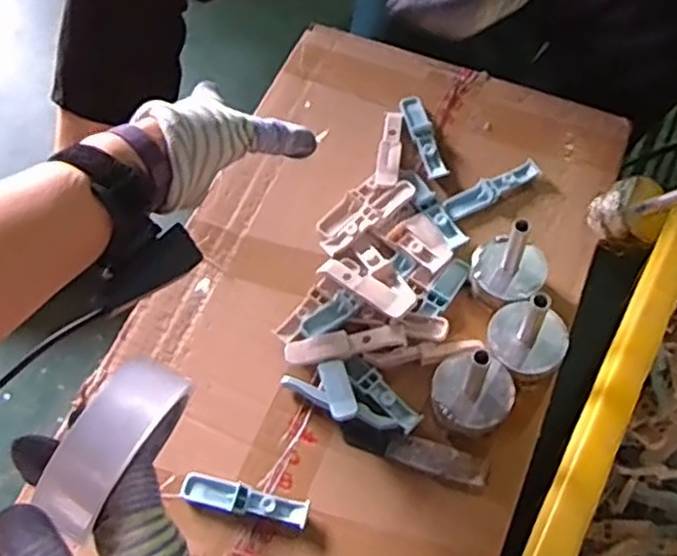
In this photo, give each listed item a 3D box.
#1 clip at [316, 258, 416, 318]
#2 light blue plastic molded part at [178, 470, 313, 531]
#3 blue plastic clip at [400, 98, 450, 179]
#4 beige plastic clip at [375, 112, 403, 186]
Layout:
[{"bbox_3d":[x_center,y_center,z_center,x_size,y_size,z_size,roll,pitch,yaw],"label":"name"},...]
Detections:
[{"bbox_3d":[0.026,0.004,0.591,0.093,0.014,0.035,27,66,36],"label":"clip"},{"bbox_3d":[-0.071,0.168,0.534,0.098,0.010,0.023,12,65,6],"label":"light blue plastic molded part"},{"bbox_3d":[0.078,-0.134,0.659,0.022,0.010,0.092,-11,64,-5],"label":"blue plastic clip"},{"bbox_3d":[0.048,-0.120,0.651,0.019,0.010,0.084,7,64,4],"label":"beige plastic clip"}]

